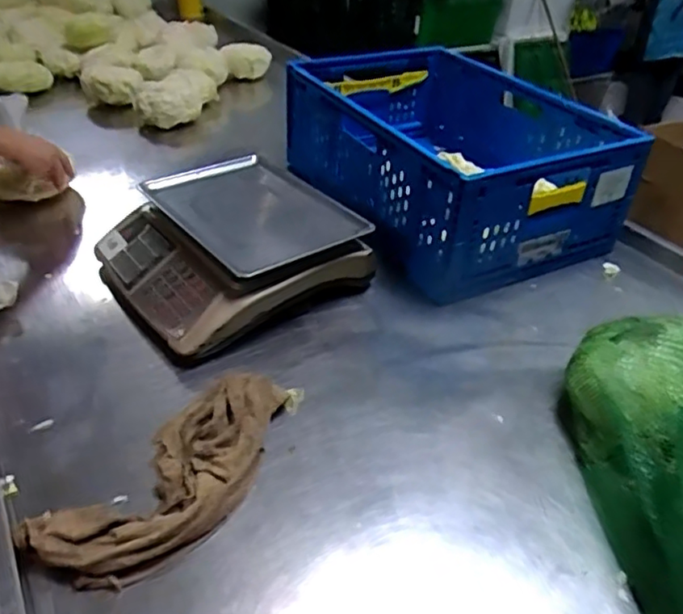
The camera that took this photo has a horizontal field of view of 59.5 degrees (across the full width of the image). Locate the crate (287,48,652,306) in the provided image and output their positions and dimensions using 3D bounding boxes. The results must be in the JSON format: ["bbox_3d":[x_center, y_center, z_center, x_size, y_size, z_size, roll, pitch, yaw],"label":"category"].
[{"bbox_3d":[0.206,-0.318,1.190,0.453,0.216,0.662,-15,40,-23],"label":"crate"}]

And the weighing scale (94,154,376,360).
[{"bbox_3d":[-0.187,-0.098,0.964,0.342,0.111,0.338,-26,46,-34],"label":"weighing scale"}]

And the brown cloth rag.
[{"bbox_3d":[-0.173,0.180,0.661,0.143,0.039,0.316,24,41,26],"label":"brown cloth rag"}]

